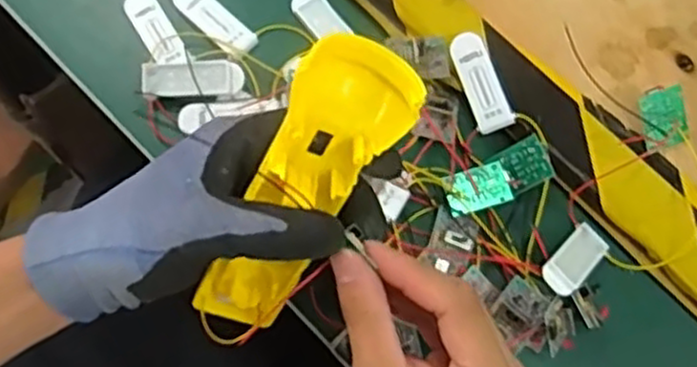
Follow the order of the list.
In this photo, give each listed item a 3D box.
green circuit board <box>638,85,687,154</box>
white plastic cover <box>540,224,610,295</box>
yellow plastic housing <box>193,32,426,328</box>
[{"bbox_3d":[0.180,-0.036,0.425,0.026,0.007,0.035,-20,106,0],"label":"green circuit board"},{"bbox_3d":[0.125,0.041,0.409,0.058,0.006,0.021,-32,80,-42],"label":"white plastic cover"},{"bbox_3d":[-0.023,0.010,0.334,0.044,0.030,0.164,35,124,5],"label":"yellow plastic housing"}]

